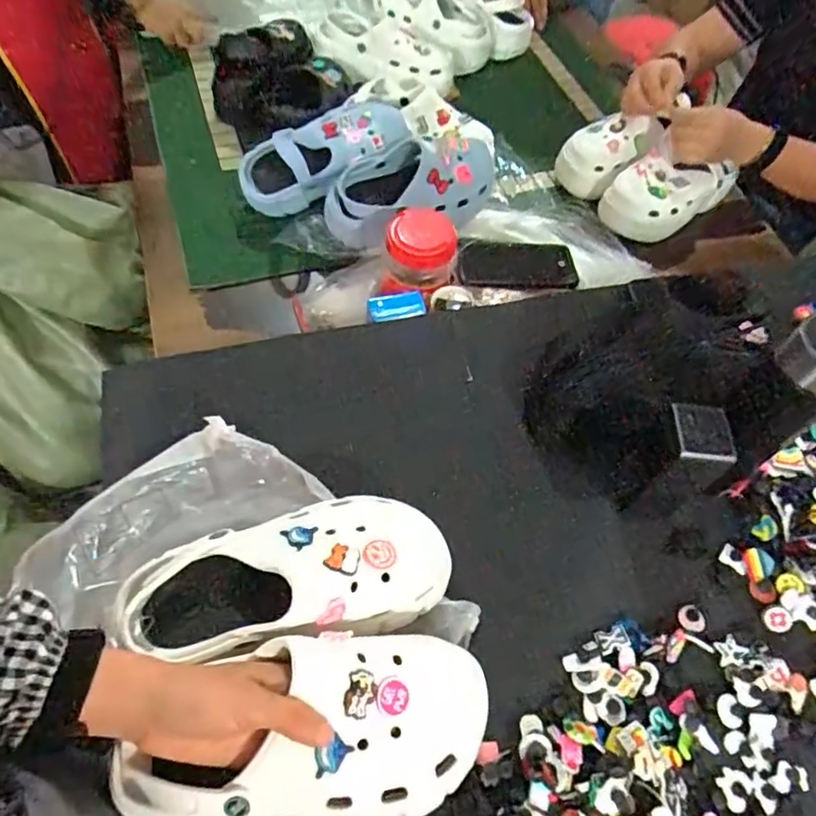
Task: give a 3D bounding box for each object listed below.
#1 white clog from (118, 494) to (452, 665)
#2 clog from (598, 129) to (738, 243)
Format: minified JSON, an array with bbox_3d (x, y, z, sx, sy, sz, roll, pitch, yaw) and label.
[{"bbox_3d":[-0.086,0.131,0.468,0.239,0.074,0.108,-15,60,-14],"label":"white clog"},{"bbox_3d":[0.403,-0.343,0.953,0.215,0.091,0.108,-30,65,-21],"label":"clog"}]

